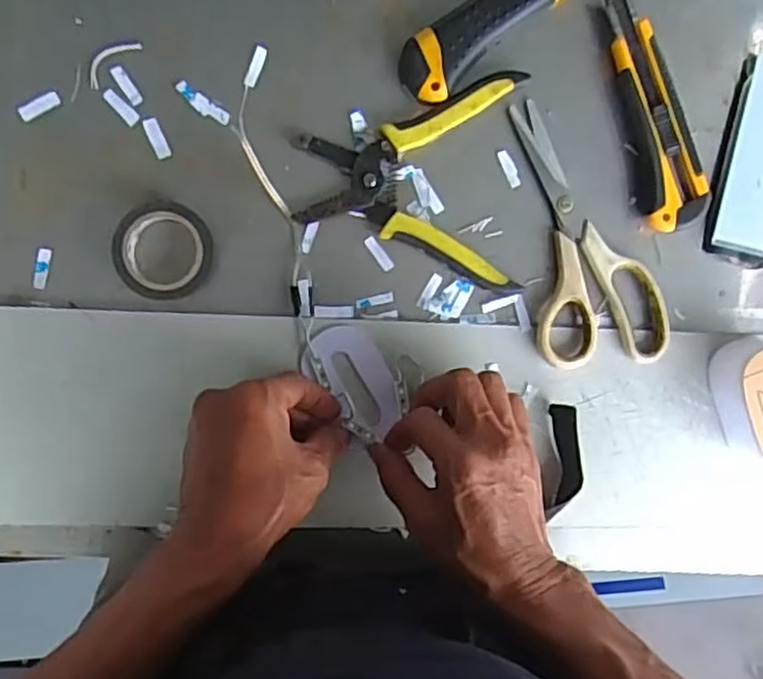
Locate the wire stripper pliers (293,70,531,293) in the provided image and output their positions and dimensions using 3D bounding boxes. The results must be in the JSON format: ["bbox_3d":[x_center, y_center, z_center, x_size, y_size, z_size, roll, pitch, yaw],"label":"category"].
[{"bbox_3d":[0.024,-0.113,0.460,0.149,0.013,0.134,10,92,-7],"label":"wire stripper pliers"}]

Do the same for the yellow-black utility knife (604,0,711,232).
[{"bbox_3d":[0.182,-0.152,0.474,0.039,0.022,0.153,-14,95,-6],"label":"yellow-black utility knife"}]

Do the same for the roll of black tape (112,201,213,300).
[{"bbox_3d":[-0.136,-0.056,0.445,0.057,0.019,0.059,0,93,-7],"label":"roll of black tape"}]

